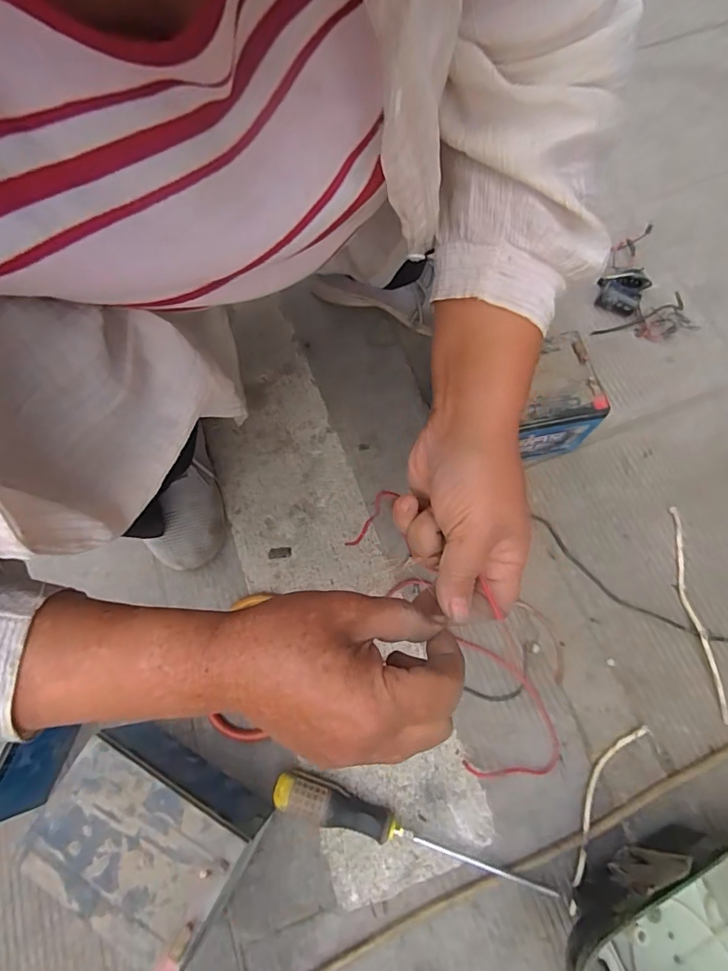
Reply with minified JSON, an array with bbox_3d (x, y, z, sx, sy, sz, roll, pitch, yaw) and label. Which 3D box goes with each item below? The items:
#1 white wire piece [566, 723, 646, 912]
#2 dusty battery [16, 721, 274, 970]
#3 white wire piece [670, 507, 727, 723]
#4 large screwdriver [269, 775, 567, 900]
[{"bbox_3d":[0.209,0.287,0.435,0.028,0.008,0.165,33,72,1],"label":"white wire piece"},{"bbox_3d":[-0.167,0.281,0.402,0.152,0.106,0.102,27,72,13],"label":"dusty battery"},{"bbox_3d":[0.339,0.125,0.503,0.020,0.005,0.212,-1,70,1],"label":"white wire piece"},{"bbox_3d":[0.040,0.308,0.426,0.248,0.032,0.029,19,71,8],"label":"large screwdriver"}]

